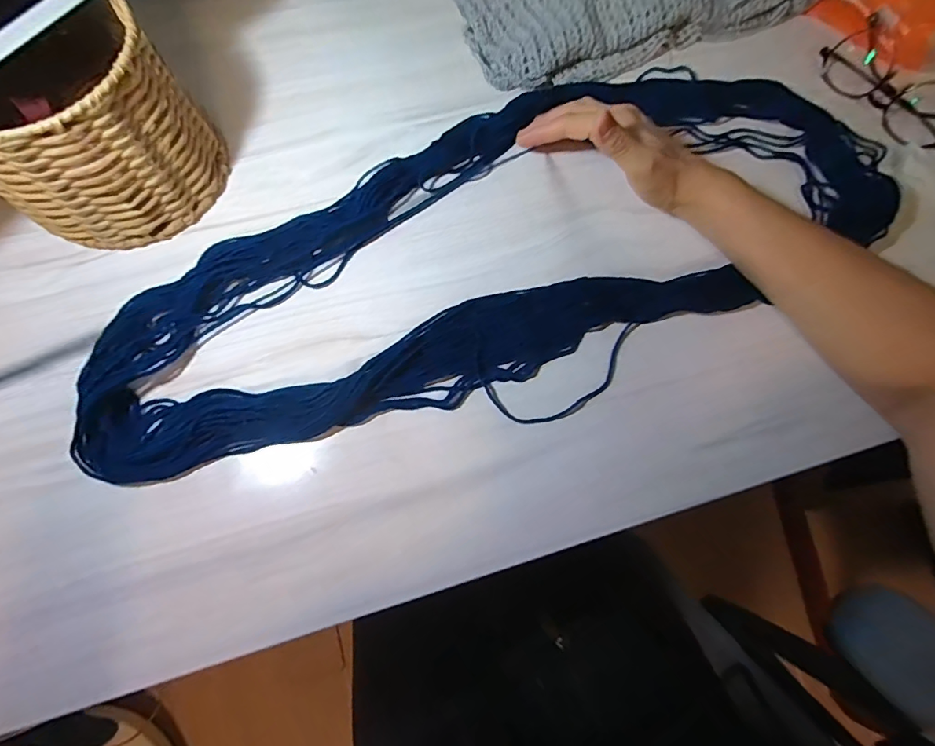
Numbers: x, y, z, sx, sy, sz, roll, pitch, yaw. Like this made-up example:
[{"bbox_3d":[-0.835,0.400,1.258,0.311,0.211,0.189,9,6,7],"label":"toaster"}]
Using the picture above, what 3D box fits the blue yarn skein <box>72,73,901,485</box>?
[{"bbox_3d":[0.026,-0.099,0.358,0.602,0.024,0.222,-23,77,-9],"label":"blue yarn skein"}]

